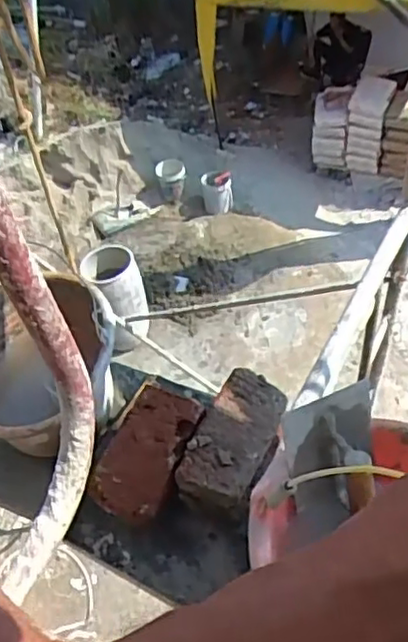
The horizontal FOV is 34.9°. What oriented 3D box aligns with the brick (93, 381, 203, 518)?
[{"bbox_3d":[-0.076,0.184,0.925,0.103,0.050,0.195,17,52,19],"label":"brick"}]

